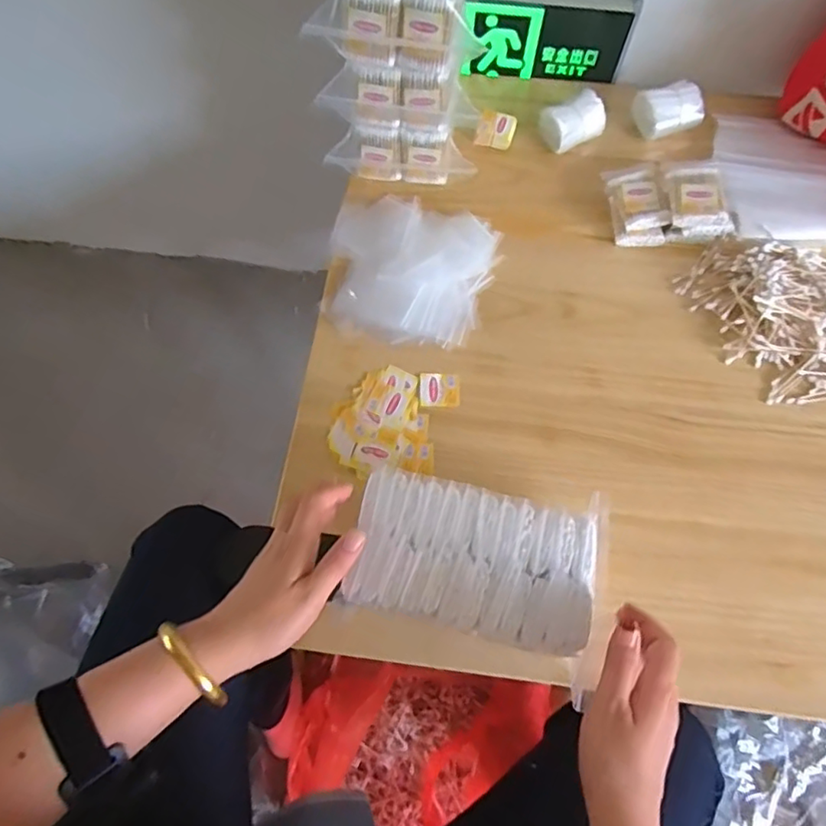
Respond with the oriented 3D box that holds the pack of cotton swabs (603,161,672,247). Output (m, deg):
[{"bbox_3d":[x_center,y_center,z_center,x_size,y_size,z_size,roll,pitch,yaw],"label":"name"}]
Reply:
[{"bbox_3d":[0.270,-0.254,0.709,0.063,0.028,0.110,-4,66,-1],"label":"pack of cotton swabs"}]

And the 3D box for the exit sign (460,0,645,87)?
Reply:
[{"bbox_3d":[0.176,-0.492,0.773,0.215,0.124,0.022,5,66,3],"label":"exit sign"}]

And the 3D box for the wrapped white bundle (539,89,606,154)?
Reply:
[{"bbox_3d":[0.206,-0.376,0.756,0.077,0.035,0.055,-22,68,-9],"label":"wrapped white bundle"}]

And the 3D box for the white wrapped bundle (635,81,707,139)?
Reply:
[{"bbox_3d":[0.328,-0.392,0.756,0.079,0.034,0.058,-18,67,-7],"label":"white wrapped bundle"}]

